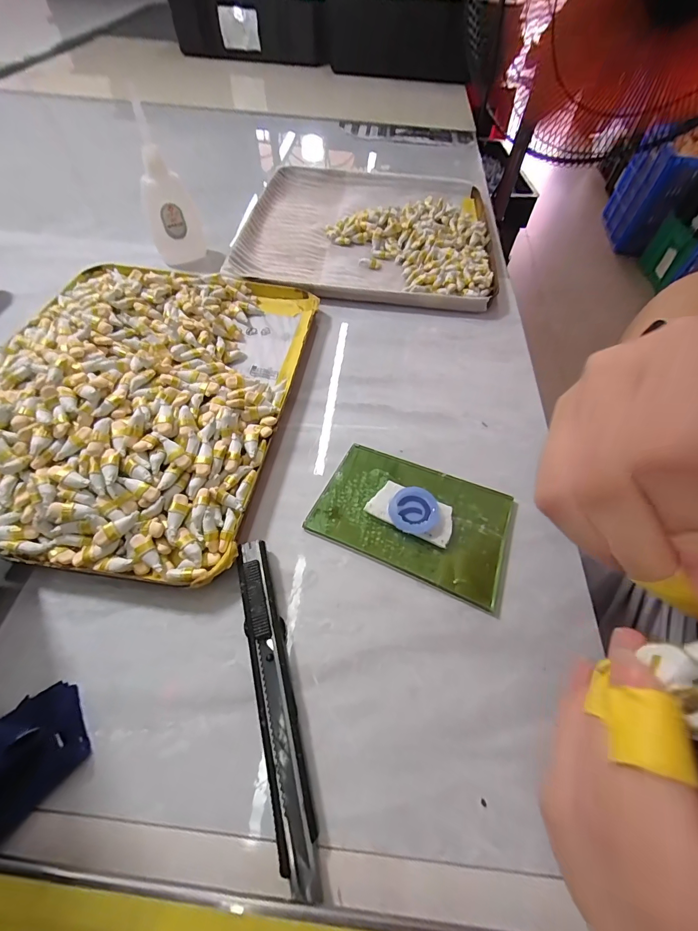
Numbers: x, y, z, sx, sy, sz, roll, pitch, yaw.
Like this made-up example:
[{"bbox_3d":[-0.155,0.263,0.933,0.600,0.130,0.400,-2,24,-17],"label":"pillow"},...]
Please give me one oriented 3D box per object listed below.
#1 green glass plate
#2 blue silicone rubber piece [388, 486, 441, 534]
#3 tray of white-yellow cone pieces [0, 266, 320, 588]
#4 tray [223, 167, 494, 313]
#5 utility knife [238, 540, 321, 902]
[{"bbox_3d":[0.036,0.028,0.208,0.101,0.005,0.066,22,59,11],"label":"green glass plate"},{"bbox_3d":[0.036,0.025,0.204,0.027,0.006,0.028,1,57,-2],"label":"blue silicone rubber piece"},{"bbox_3d":[-0.138,-0.058,0.235,0.190,0.040,0.239,8,57,2],"label":"tray of white-yellow cone pieces"},{"bbox_3d":[0.023,-0.241,0.370,0.239,0.023,0.234,6,57,1],"label":"tray"},{"bbox_3d":[-0.033,0.095,0.159,0.015,0.012,0.128,-14,59,-9],"label":"utility knife"}]

